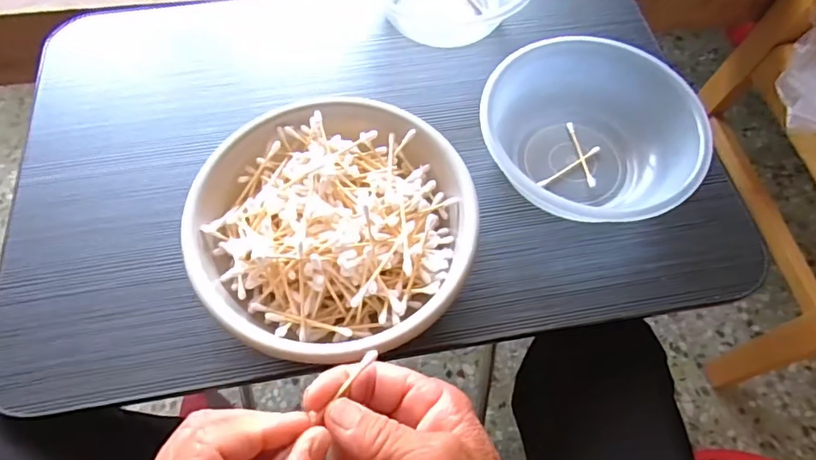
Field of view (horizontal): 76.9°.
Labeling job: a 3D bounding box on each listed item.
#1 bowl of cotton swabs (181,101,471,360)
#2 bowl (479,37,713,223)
[{"bbox_3d":[-0.048,0.004,0.369,0.181,0.073,0.189,0,64,0],"label":"bowl of cotton swabs"},{"bbox_3d":[0.139,-0.075,0.413,0.159,0.060,0.147,0,64,0],"label":"bowl"}]

